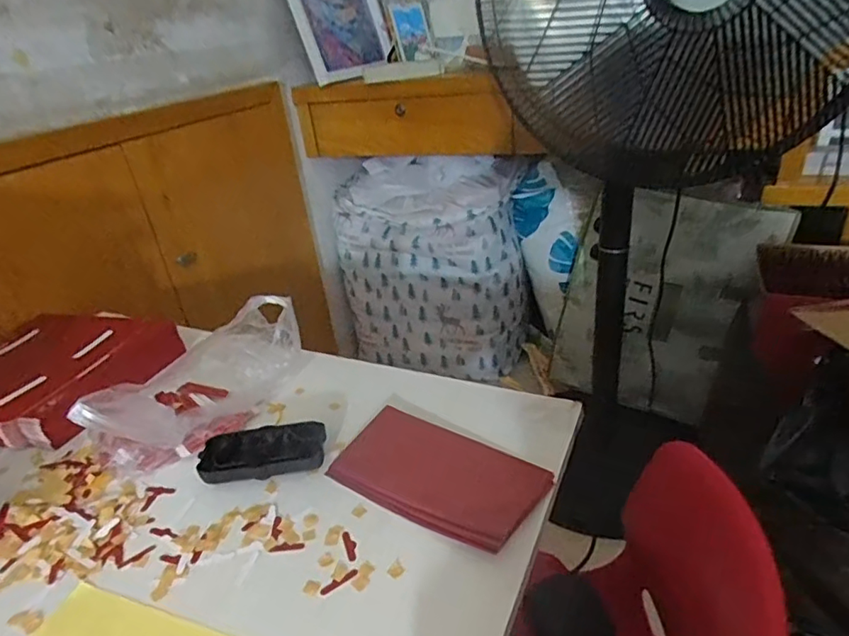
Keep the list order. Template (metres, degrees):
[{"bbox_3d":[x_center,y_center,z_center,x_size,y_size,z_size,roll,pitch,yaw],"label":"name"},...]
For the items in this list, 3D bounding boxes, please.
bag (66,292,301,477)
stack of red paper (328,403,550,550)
[{"bbox_3d":[-0.249,0.049,0.561,0.159,0.123,0.209,23,40,40],"label":"bag"},{"bbox_3d":[0.011,0.133,0.473,0.183,0.013,0.102,11,32,35],"label":"stack of red paper"}]

